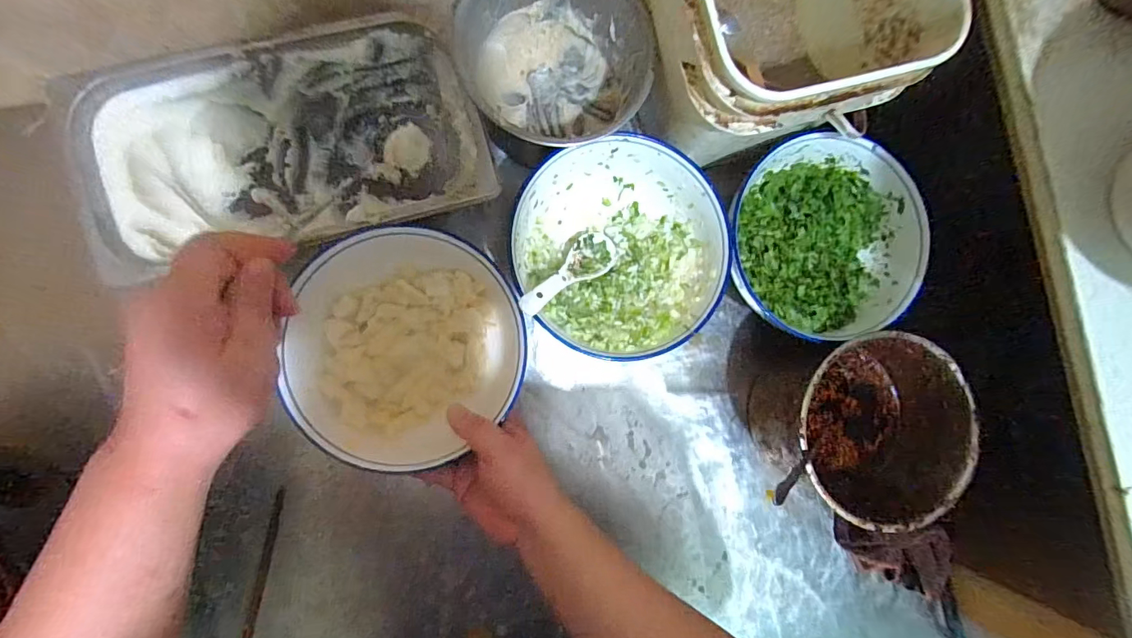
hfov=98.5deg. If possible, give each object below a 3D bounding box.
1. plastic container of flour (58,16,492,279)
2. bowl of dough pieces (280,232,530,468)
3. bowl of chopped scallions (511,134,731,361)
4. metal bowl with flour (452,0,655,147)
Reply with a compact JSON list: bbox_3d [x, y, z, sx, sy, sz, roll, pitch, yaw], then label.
[{"bbox_3d":[-0.238,-0.145,0.449,0.311,0.100,0.168,-16,90,-8],"label":"plastic container of flour"},{"bbox_3d":[-0.137,0.026,0.433,0.192,0.059,0.200,0,88,-7],"label":"bowl of dough pieces"},{"bbox_3d":[0.045,-0.064,0.483,0.190,0.098,0.193,0,88,-7],"label":"bowl of chopped scallions"},{"bbox_3d":[-0.013,-0.244,0.483,0.169,0.109,0.162,0,88,-7],"label":"metal bowl with flour"}]

